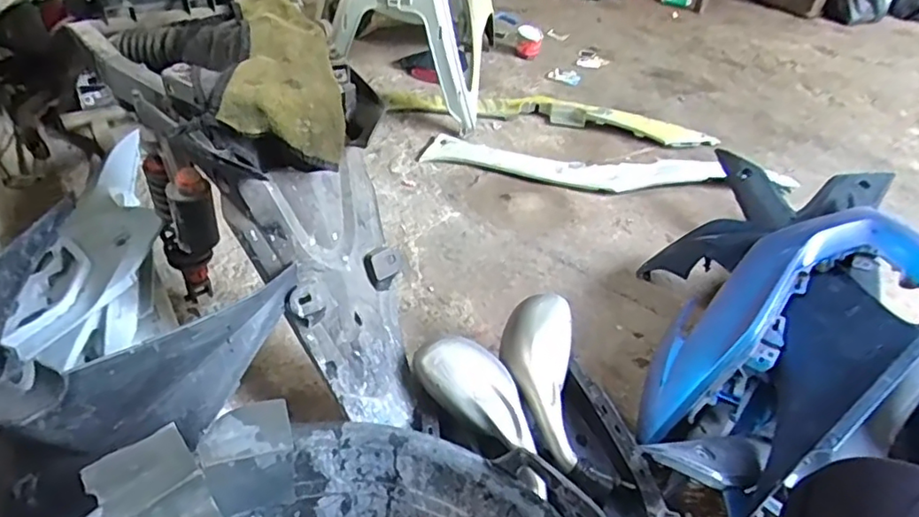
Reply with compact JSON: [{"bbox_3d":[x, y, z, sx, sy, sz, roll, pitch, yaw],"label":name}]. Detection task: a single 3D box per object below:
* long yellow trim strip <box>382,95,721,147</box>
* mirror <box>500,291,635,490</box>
[{"bbox_3d":[0.215,-0.364,1.494,0.819,0.047,0.135,9,40,3],"label":"long yellow trim strip"},{"bbox_3d":[0.126,0.176,0.797,0.096,0.049,0.261,-8,66,-16],"label":"mirror"}]

